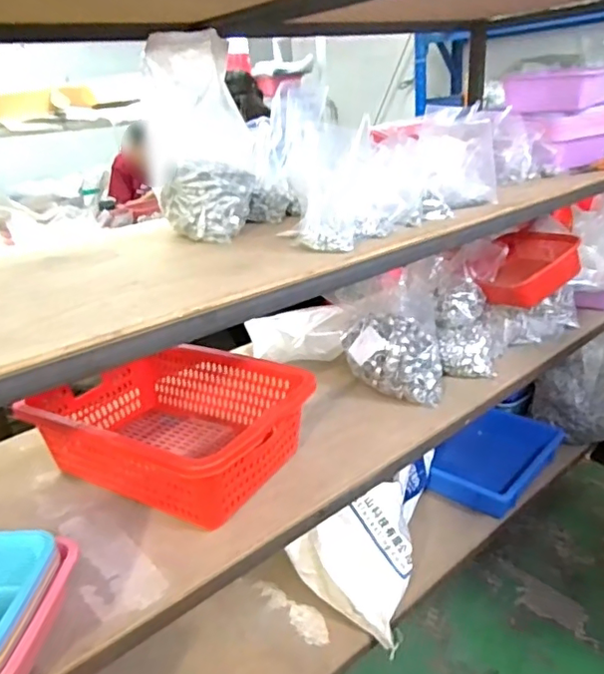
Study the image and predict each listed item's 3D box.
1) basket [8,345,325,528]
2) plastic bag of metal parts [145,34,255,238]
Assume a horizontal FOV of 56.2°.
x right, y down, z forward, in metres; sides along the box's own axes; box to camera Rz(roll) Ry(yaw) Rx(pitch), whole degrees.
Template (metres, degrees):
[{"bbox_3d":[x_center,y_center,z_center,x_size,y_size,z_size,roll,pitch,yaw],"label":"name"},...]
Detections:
[{"bbox_3d":[-0.227,0.155,1.004,0.457,0.154,0.343,13,29,35],"label":"basket"},{"bbox_3d":[-0.179,-0.344,1.017,0.163,0.330,0.171,-3,23,4],"label":"plastic bag of metal parts"}]

